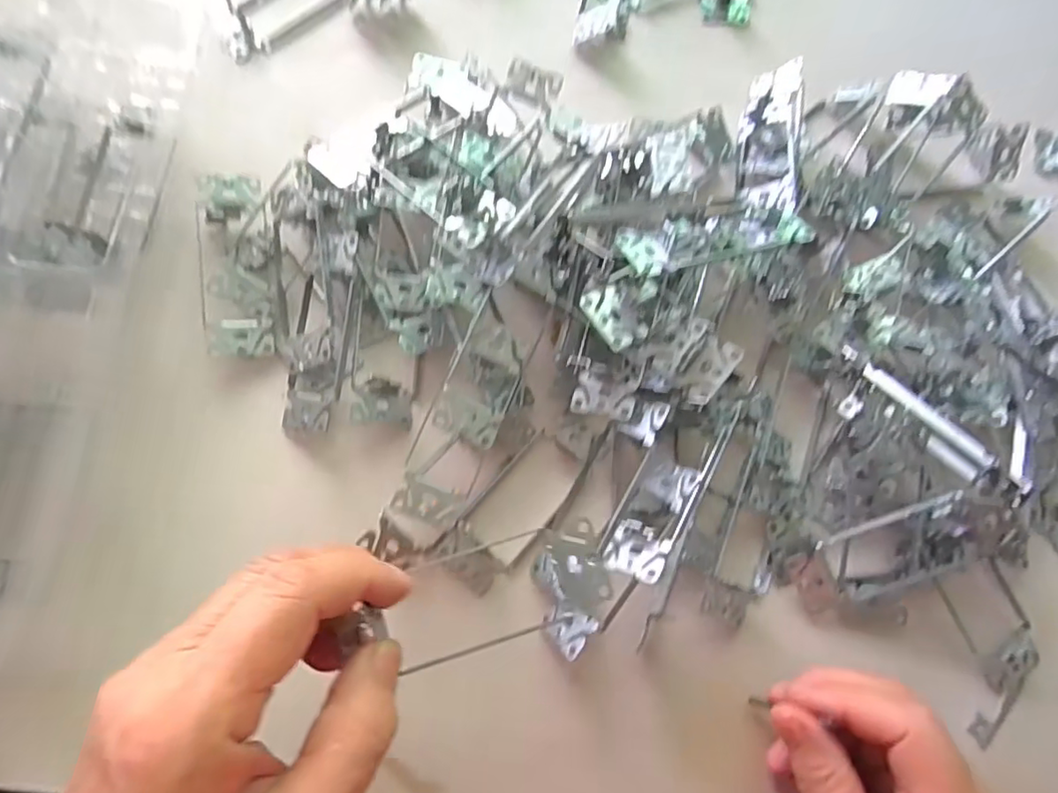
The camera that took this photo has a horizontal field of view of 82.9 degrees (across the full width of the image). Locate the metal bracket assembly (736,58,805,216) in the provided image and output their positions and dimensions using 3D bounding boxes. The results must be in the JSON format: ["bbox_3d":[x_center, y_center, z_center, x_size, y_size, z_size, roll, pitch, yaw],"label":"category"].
[{"bbox_3d":[0.150,-0.159,0.371,0.033,0.027,0.107,6,75,0],"label":"metal bracket assembly"}]

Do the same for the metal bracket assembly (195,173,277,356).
[{"bbox_3d":[-0.162,-0.072,0.329,0.035,0.021,0.100,-5,76,-3],"label":"metal bracket assembly"}]

